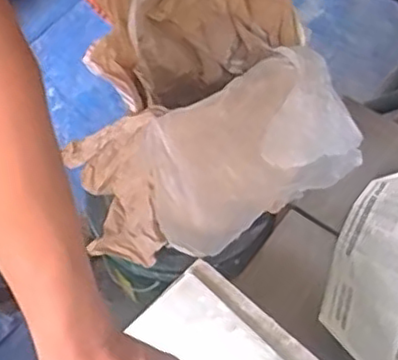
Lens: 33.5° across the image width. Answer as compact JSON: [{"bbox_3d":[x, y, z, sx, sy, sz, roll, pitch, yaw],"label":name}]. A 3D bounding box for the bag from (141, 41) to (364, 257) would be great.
[{"bbox_3d":[0.058,-0.036,0.770,0.268,0.070,0.165,-31,90,-9],"label":"bag"}]

